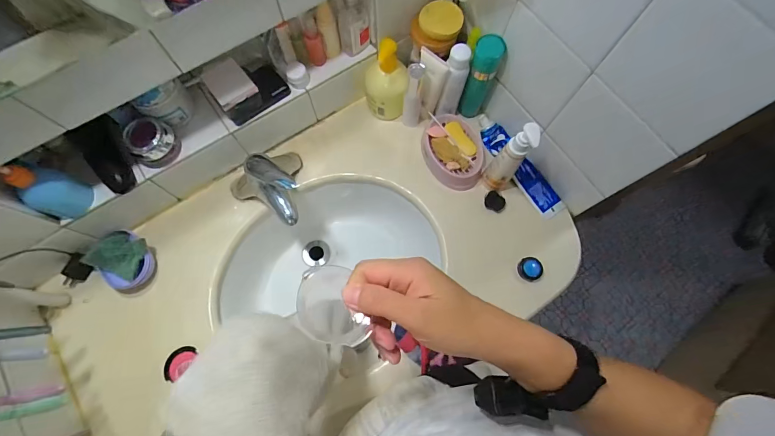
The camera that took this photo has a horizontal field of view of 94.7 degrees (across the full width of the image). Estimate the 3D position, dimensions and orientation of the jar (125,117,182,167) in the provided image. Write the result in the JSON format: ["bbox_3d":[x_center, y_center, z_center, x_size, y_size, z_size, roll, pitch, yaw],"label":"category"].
[{"bbox_3d":[-0.373,-0.119,0.565,0.059,0.060,0.062,0,74,-1],"label":"jar"}]

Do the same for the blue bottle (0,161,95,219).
[{"bbox_3d":[-0.500,-0.046,0.511,0.064,0.115,0.061,23,75,6],"label":"blue bottle"}]

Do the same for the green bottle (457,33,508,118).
[{"bbox_3d":[0.165,-0.245,0.653,0.048,0.190,0.038,23,75,6],"label":"green bottle"}]

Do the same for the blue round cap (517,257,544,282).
[{"bbox_3d":[0.258,0.091,0.640,0.040,0.018,0.041,0,74,-1],"label":"blue round cap"}]

